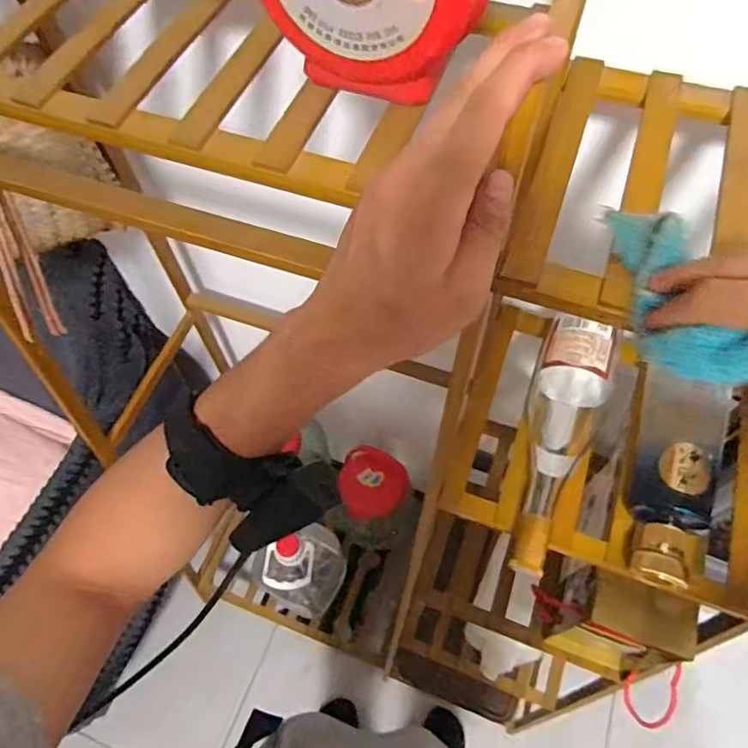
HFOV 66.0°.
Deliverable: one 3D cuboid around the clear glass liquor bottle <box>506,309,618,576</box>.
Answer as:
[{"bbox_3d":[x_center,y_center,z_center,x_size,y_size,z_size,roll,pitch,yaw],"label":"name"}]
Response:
[{"bbox_3d":[0.174,0.069,0.544,0.065,0.085,0.239,17,64,11],"label":"clear glass liquor bottle"}]

